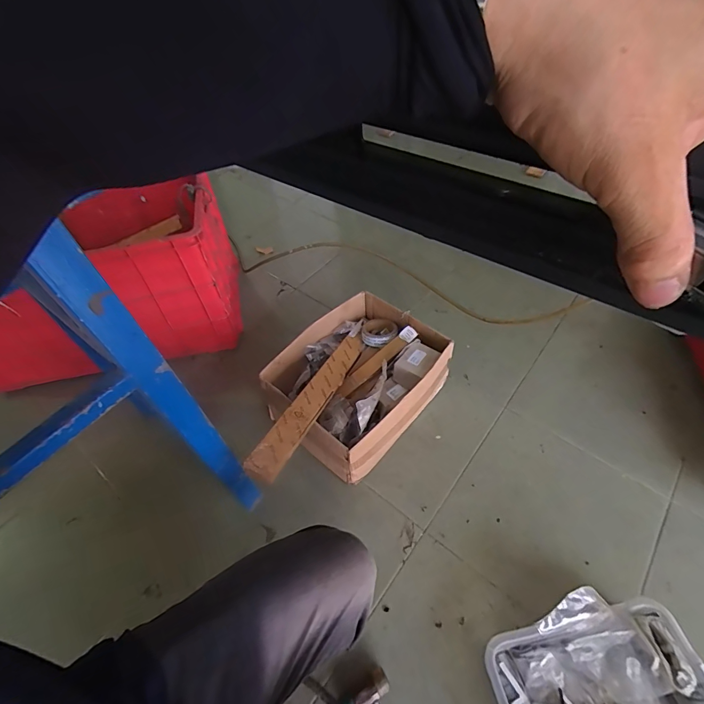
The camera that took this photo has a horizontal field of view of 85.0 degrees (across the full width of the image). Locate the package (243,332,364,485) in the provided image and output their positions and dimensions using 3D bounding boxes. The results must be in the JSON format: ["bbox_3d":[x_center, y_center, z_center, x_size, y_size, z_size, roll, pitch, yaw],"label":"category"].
[{"bbox_3d":[-0.078,0.097,0.901,0.065,0.034,0.512,18,37,15],"label":"package"}]

